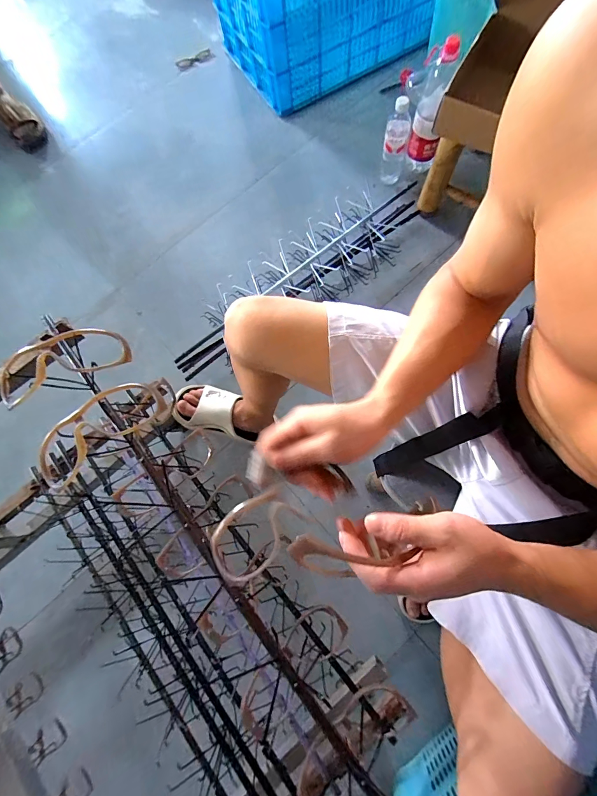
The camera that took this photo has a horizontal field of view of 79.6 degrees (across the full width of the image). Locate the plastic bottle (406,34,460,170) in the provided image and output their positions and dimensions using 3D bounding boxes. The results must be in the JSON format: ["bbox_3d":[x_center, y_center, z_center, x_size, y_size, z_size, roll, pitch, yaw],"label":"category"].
[{"bbox_3d":[0.336,-0.725,0.893,0.091,0.251,0.101,5,69,1],"label":"plastic bottle"}]

